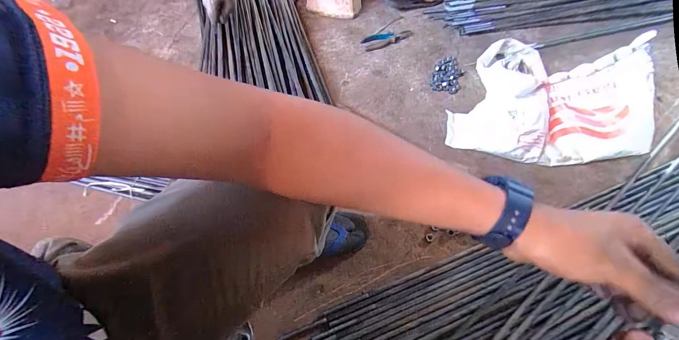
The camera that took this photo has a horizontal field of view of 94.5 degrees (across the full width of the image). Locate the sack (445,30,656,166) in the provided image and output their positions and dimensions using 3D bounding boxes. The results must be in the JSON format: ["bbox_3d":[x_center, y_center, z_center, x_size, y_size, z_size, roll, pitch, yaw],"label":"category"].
[{"bbox_3d":[0.537,-0.169,0.805,0.444,0.165,0.271,10,62,8],"label":"sack"}]

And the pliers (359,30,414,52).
[{"bbox_3d":[0.166,-0.449,1.074,0.173,0.013,0.062,-17,62,-6],"label":"pliers"}]

